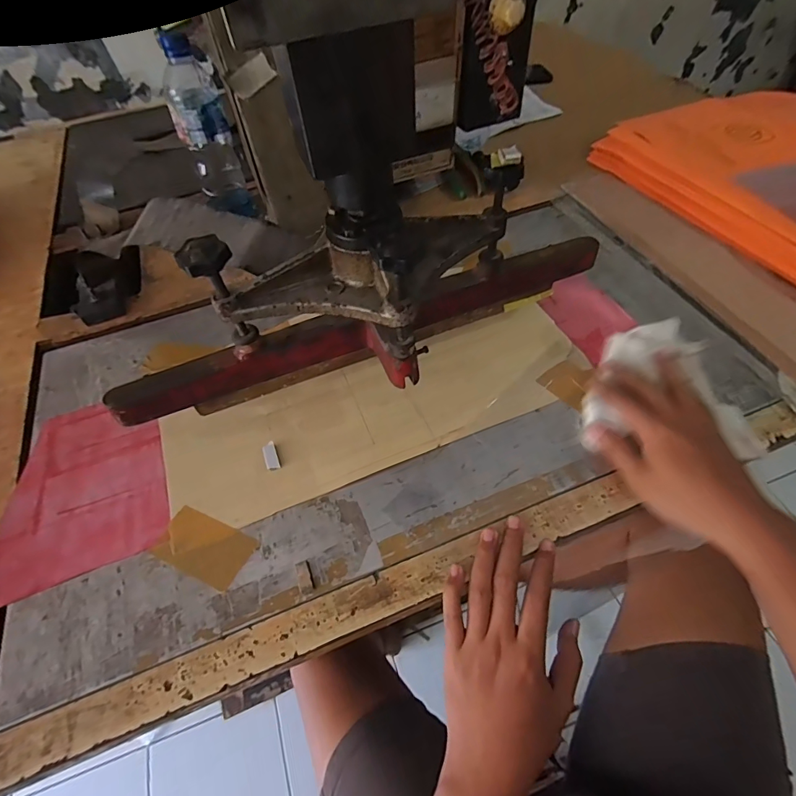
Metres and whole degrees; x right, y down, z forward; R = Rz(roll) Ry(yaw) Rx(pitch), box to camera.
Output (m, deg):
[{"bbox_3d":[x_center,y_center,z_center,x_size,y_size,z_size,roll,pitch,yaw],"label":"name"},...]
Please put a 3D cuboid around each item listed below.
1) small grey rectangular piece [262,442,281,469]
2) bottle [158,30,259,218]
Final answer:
[{"bbox_3d":[-0.123,0.056,0.415,0.012,0.006,0.029,-19,55,-9],"label":"small grey rectangular piece"},{"bbox_3d":[-0.265,-0.362,0.596,0.064,0.227,0.068,-24,56,-12],"label":"bottle"}]

